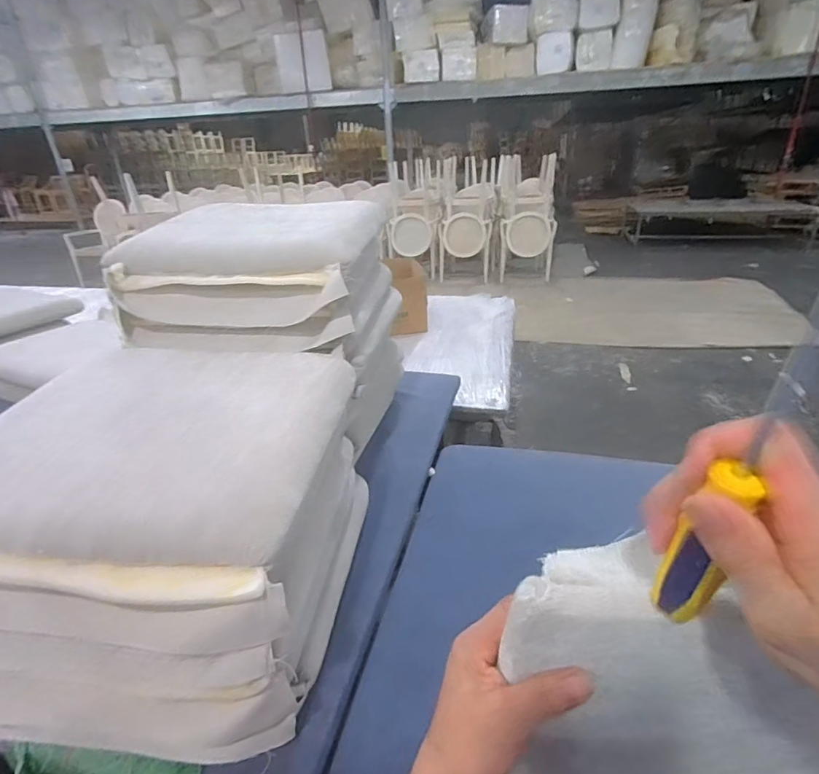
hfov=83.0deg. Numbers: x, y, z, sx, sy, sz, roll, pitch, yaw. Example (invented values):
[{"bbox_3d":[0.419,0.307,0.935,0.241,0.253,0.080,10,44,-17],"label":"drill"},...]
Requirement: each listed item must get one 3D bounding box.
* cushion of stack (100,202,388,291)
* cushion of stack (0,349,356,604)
[{"bbox_3d":[-0.283,-0.278,0.872,0.425,0.091,0.337,1,28,7],"label":"cushion of stack"},{"bbox_3d":[-0.307,0.073,0.583,0.435,0.103,0.365,1,28,7],"label":"cushion of stack"}]

